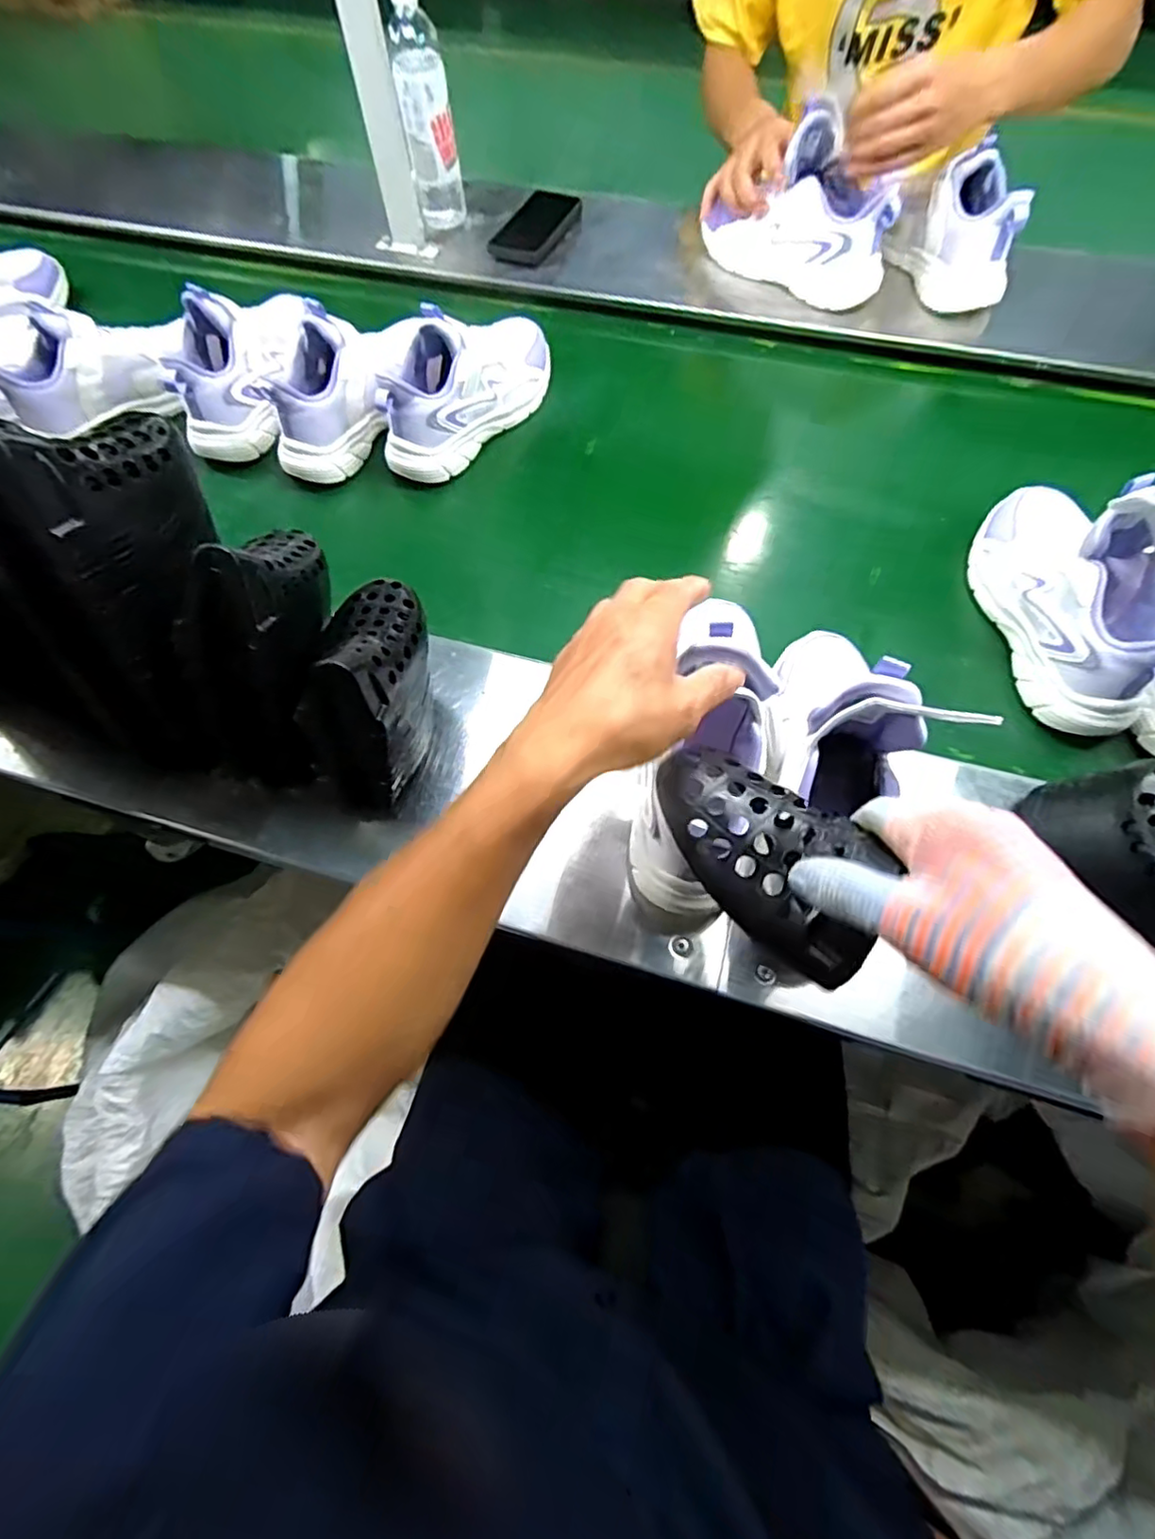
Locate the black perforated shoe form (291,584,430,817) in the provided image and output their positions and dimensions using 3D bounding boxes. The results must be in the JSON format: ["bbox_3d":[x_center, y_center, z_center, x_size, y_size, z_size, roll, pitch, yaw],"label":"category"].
[{"bbox_3d":[-0.150,-0.056,0.459,0.064,0.152,0.133,15,67,8],"label":"black perforated shoe form"}]

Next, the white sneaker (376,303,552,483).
[{"bbox_3d":[-0.124,-0.434,0.692,0.082,0.134,0.249,34,71,15],"label":"white sneaker"}]

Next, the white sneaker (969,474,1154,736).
[{"bbox_3d":[0.455,-0.168,0.540,0.106,0.166,0.254,-5,66,-1],"label":"white sneaker"}]

